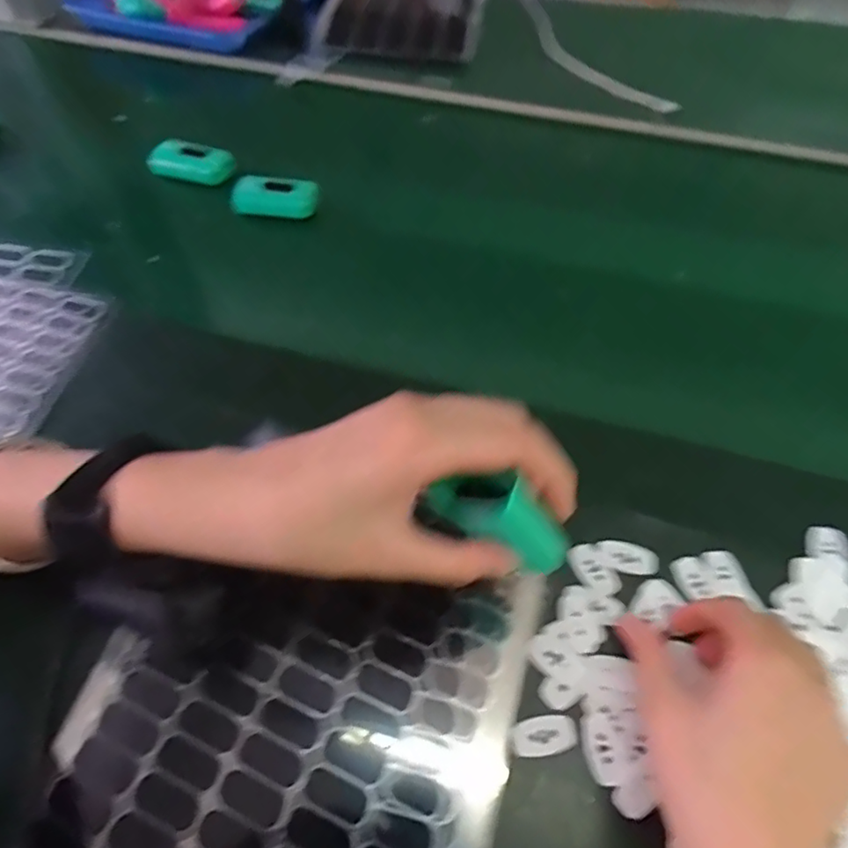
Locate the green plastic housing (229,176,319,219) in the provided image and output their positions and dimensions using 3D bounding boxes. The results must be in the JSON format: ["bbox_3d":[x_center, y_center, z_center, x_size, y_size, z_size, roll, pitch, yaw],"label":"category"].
[{"bbox_3d":[-0.132,-0.201,0.510,0.073,0.025,0.032,-4,55,-5],"label":"green plastic housing"}]

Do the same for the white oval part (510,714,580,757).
[{"bbox_3d":[0.060,0.155,0.286,0.033,0.004,0.017,-8,56,-8],"label":"white oval part"}]

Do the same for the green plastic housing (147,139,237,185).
[{"bbox_3d":[-0.218,-0.248,0.545,0.080,0.026,0.026,11,55,5],"label":"green plastic housing"}]

